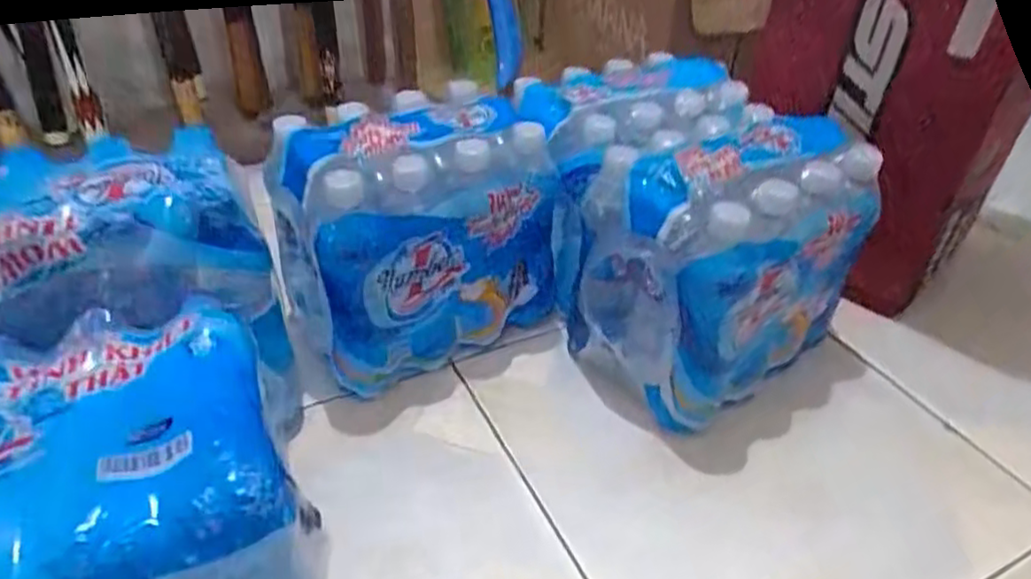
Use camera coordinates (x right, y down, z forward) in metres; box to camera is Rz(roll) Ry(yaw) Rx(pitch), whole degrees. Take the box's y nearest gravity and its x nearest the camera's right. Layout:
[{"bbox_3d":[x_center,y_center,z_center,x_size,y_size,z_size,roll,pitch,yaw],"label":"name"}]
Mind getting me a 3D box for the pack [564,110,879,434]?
[{"bbox_3d":[0.192,-0.036,0.686,0.238,0.222,0.203,-21,42,-27],"label":"pack"}]

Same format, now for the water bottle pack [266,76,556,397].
[{"bbox_3d":[-0.102,-0.058,0.700,0.245,0.224,0.179,-23,44,-29],"label":"water bottle pack"}]

